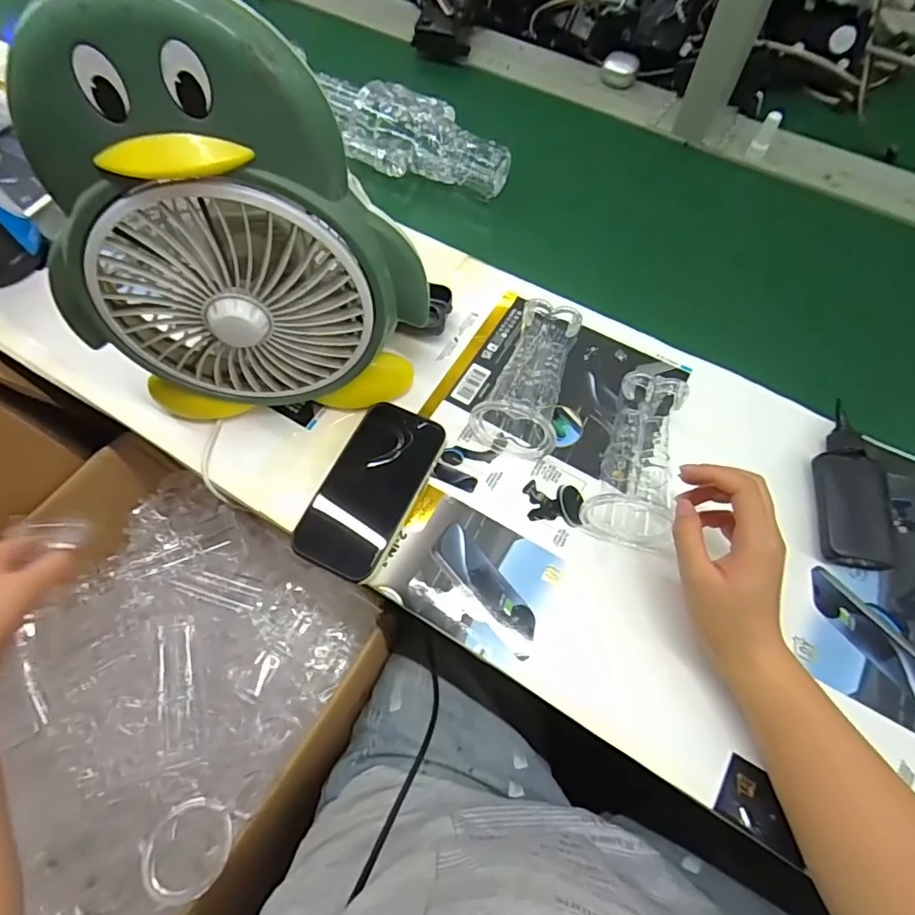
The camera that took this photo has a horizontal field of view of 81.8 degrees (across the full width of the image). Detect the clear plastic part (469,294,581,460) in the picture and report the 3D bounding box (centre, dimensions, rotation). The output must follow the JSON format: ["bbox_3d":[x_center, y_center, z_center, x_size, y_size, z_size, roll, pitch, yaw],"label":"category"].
[{"bbox_3d":[0.062,-0.074,0.468,0.077,0.048,0.134,17,67,8],"label":"clear plastic part"}]

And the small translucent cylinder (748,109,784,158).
[{"bbox_3d":[0.356,-0.373,0.611,0.019,0.053,0.020,29,69,12],"label":"small translucent cylinder"}]

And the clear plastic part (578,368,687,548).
[{"bbox_3d":[0.148,-0.004,0.436,0.073,0.055,0.148,16,67,7],"label":"clear plastic part"}]

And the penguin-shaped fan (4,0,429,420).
[{"bbox_3d":[-0.151,-0.142,0.374,0.248,0.285,0.113,-7,66,-3],"label":"penguin-shaped fan"}]

